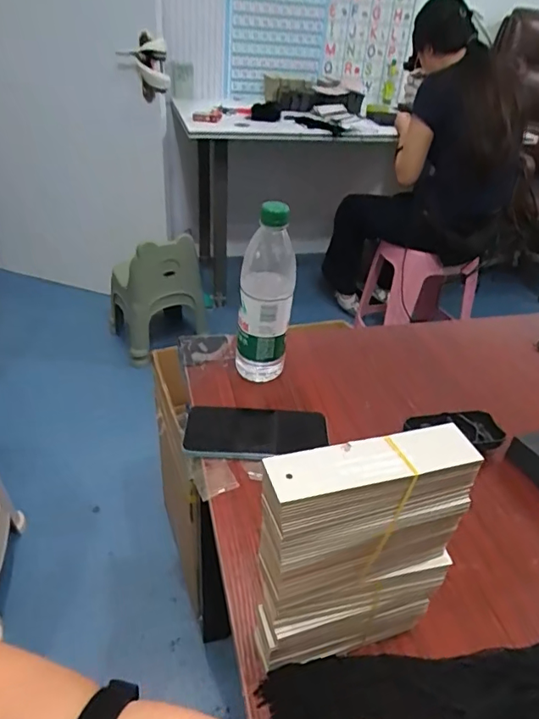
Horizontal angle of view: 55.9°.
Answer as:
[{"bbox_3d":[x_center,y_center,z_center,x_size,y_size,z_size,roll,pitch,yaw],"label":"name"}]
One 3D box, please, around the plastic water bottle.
[{"bbox_3d":[-0.005,-0.071,0.611,0.064,0.219,0.053,5,35,0],"label":"plastic water bottle"}]

